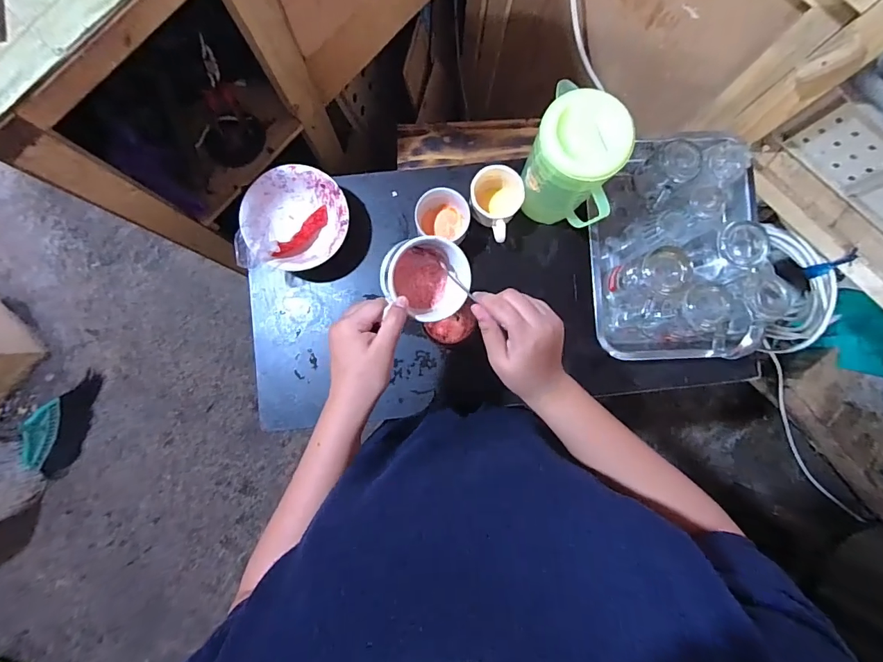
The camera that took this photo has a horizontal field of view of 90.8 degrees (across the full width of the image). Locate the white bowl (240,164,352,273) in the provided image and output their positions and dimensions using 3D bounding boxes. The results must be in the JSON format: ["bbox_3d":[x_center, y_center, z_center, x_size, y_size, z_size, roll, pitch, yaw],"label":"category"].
[{"bbox_3d":[-0.217,-0.170,0.663,0.149,0.071,0.148,0,88,0],"label":"white bowl"}]

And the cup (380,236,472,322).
[{"bbox_3d":[-0.019,-0.055,0.470,0.099,0.062,0.080,3,88,0],"label":"cup"}]

